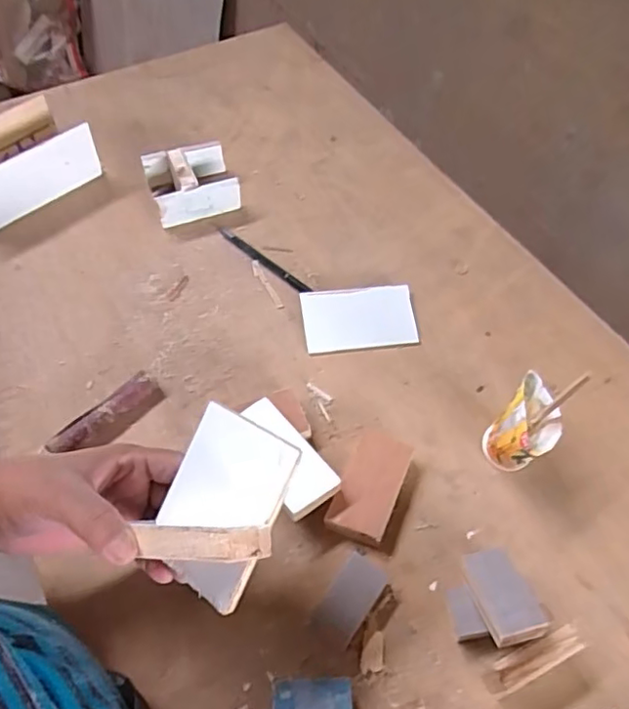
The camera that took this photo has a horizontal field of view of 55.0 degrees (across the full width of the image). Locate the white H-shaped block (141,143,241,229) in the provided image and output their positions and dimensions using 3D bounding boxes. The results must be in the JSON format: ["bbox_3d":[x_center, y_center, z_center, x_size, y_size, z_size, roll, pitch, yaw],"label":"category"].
[{"bbox_3d":[-0.130,-0.183,0.641,0.089,0.044,0.074,-20,58,-14],"label":"white H-shaped block"}]

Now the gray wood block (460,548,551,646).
[{"bbox_3d":[0.123,0.160,0.401,0.038,0.014,0.059,-14,42,-11],"label":"gray wood block"}]

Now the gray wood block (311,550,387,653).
[{"bbox_3d":[0.025,0.172,0.426,0.031,0.006,0.058,30,60,19],"label":"gray wood block"}]

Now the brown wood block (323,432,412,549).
[{"bbox_3d":[0.043,0.102,0.468,0.044,0.019,0.085,20,58,13],"label":"brown wood block"}]

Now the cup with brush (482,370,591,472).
[{"bbox_3d":[0.162,0.049,0.452,0.045,0.104,0.063,36,63,22],"label":"cup with brush"}]

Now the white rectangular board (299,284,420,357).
[{"bbox_3d":[0.042,-0.034,0.567,0.103,0.009,0.070,-5,56,-4],"label":"white rectangular board"}]

